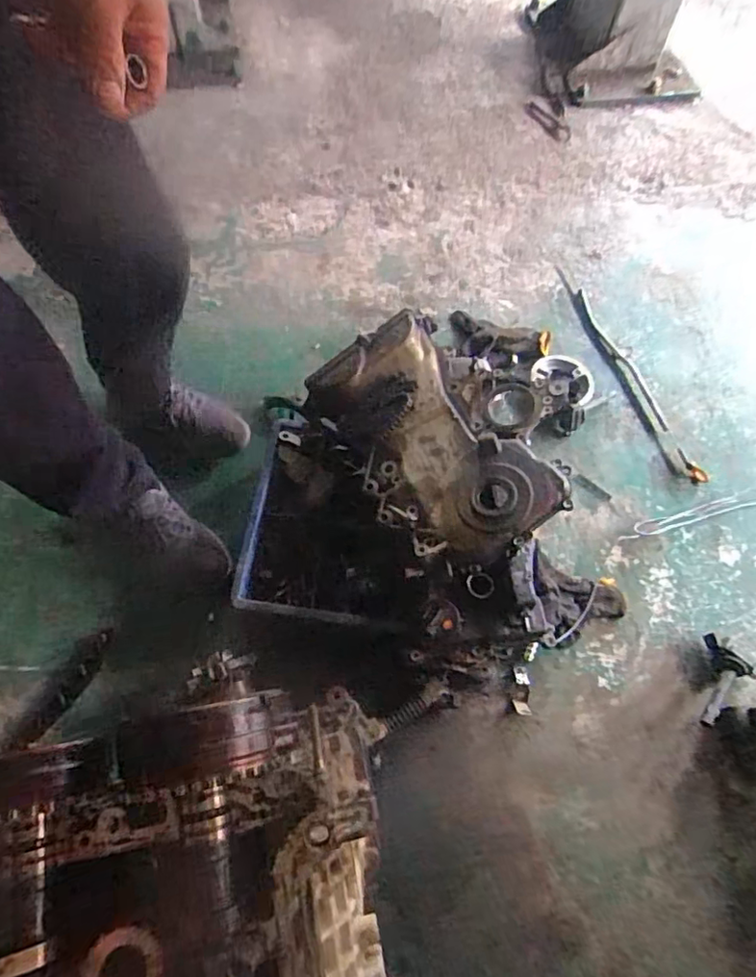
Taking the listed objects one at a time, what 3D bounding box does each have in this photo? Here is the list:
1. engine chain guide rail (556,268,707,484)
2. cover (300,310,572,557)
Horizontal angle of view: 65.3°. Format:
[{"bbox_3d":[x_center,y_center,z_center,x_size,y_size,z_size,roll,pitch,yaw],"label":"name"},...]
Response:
[{"bbox_3d":[0.491,-0.246,1.186,0.038,0.022,0.578,-14,65,-9],"label":"engine chain guide rail"},{"bbox_3d":[0.076,-0.072,0.882,0.243,0.090,0.407,-38,63,5],"label":"cover"}]

